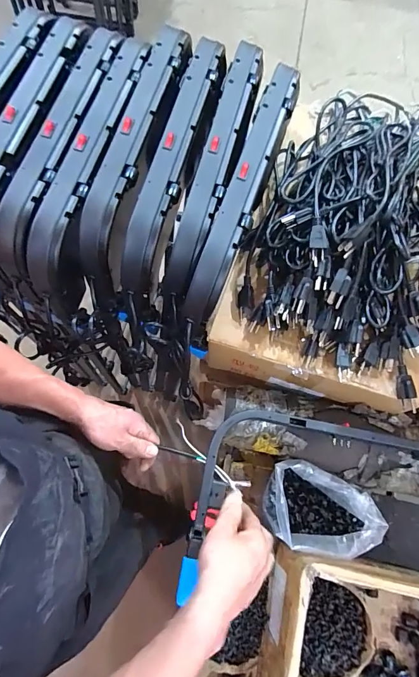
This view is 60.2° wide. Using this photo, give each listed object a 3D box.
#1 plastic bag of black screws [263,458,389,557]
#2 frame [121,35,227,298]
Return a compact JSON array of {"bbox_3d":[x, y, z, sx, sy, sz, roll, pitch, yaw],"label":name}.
[{"bbox_3d":[0.182,0.298,0.617,0.181,0.086,0.125,30,72,9],"label":"plastic bag of black screws"},{"bbox_3d":[-0.054,-0.280,0.573,0.062,0.139,0.437,15,71,4],"label":"frame"}]

